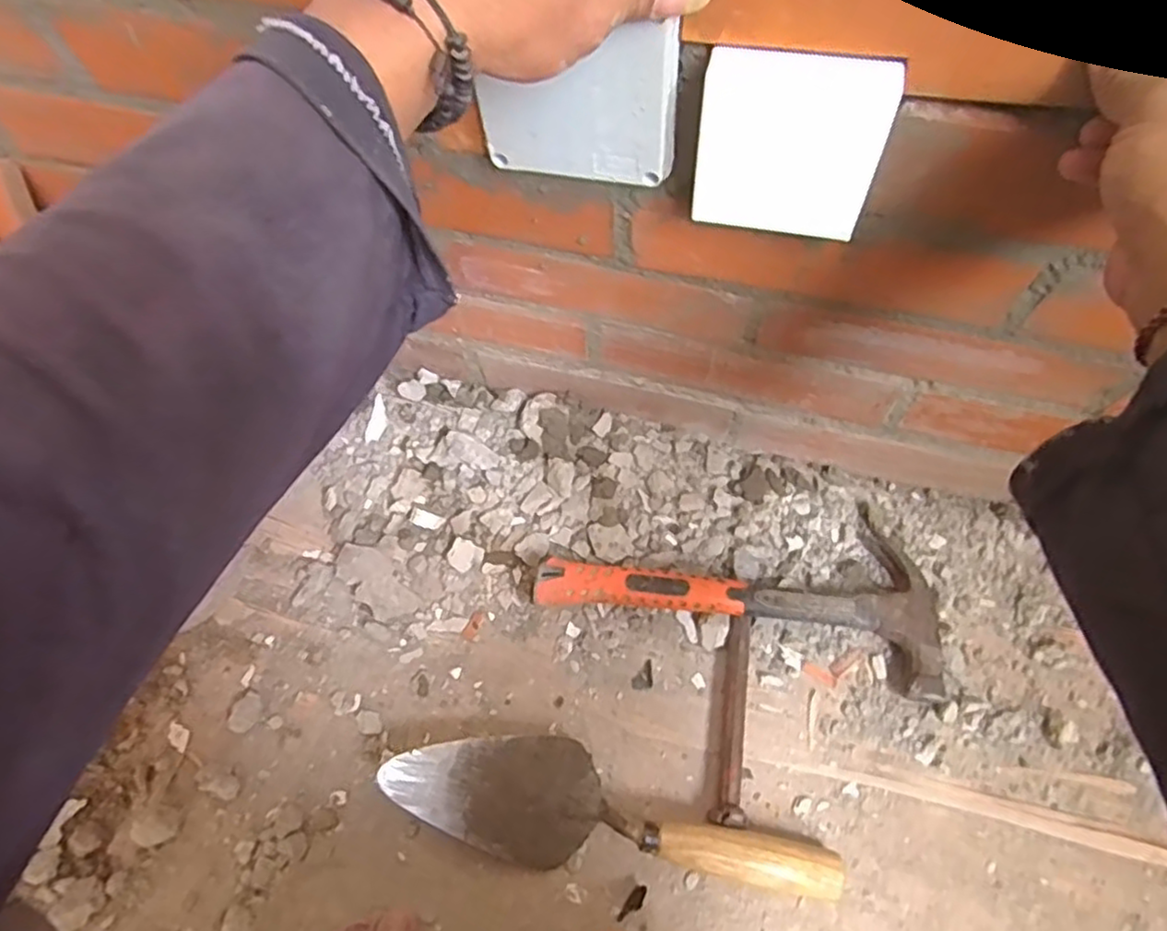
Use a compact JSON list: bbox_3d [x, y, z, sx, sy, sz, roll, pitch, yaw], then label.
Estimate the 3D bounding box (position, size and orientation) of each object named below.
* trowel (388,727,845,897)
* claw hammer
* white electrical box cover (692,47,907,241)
[{"bbox_3d":[0.020,0.248,0.476,0.302,0.064,0.082,14,66,10],"label":"trowel"},{"bbox_3d":[0.130,0.079,0.553,0.310,0.055,0.145,12,66,9],"label":"claw hammer"},{"bbox_3d":[0.101,-0.157,0.342,0.085,0.085,0.021,12,66,9],"label":"white electrical box cover"}]

